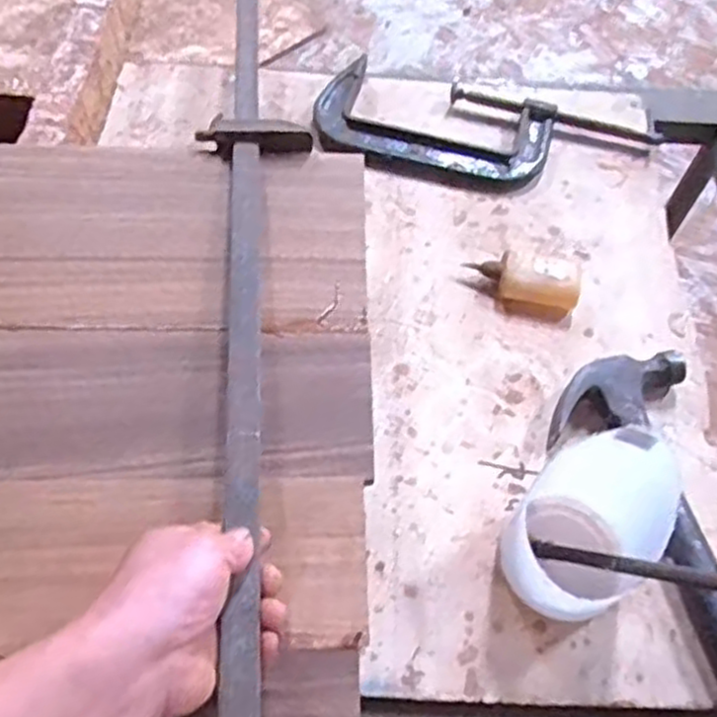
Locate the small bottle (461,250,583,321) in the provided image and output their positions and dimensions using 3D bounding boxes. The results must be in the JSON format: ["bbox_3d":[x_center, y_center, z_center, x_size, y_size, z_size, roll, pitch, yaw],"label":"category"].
[{"bbox_3d":[0.151,-0.069,0.684,0.095,0.028,0.055,9,61,2],"label":"small bottle"}]

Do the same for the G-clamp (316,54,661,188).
[{"bbox_3d":[0.129,-0.232,0.781,0.337,0.026,0.117,14,62,5],"label":"G-clamp"}]

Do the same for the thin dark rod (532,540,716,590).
[{"bbox_3d":[0.182,0.135,0.492,0.009,0.162,0.011,47,60,-28],"label":"thin dark rod"}]

